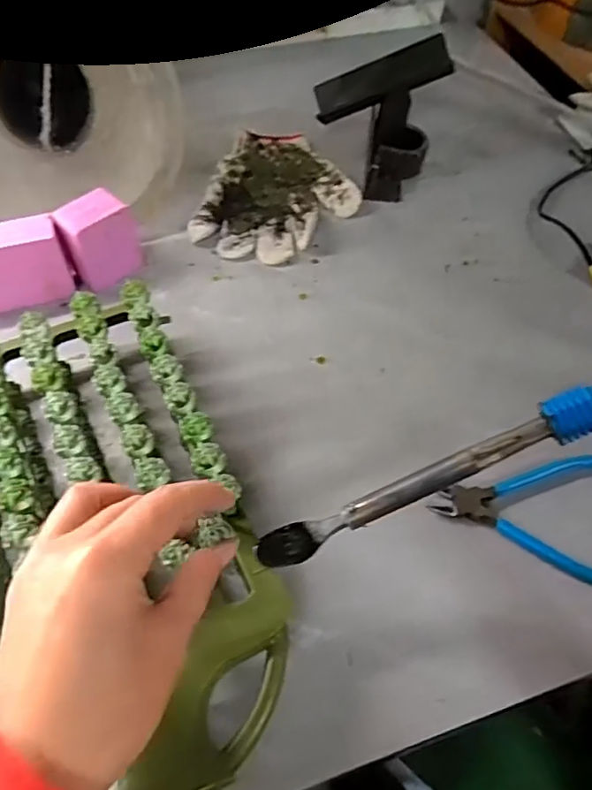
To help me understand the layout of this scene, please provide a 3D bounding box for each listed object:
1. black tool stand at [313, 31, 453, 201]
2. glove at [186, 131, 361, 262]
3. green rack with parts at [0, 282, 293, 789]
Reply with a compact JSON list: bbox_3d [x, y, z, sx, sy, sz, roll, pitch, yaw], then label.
[{"bbox_3d":[0.080,-0.279,0.596,0.120,0.119,0.094,8,56,3],"label":"black tool stand"},{"bbox_3d":[-0.011,-0.207,0.605,0.146,0.018,0.190,13,56,6],"label":"glove"},{"bbox_3d":[-0.137,0.084,0.362,0.200,0.076,0.319,-22,60,-16],"label":"green rack with parts"}]

